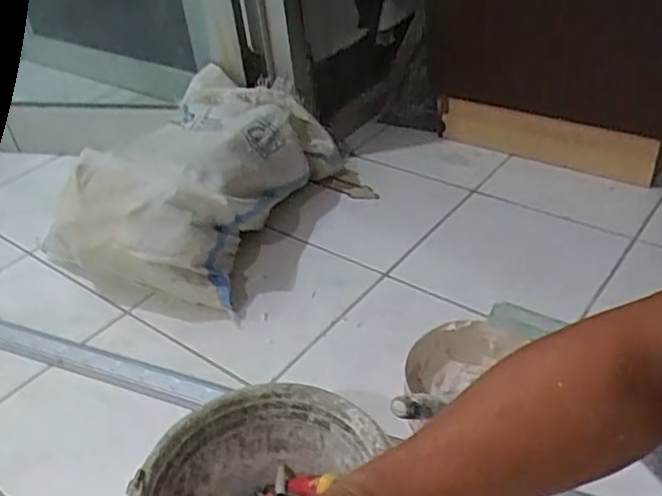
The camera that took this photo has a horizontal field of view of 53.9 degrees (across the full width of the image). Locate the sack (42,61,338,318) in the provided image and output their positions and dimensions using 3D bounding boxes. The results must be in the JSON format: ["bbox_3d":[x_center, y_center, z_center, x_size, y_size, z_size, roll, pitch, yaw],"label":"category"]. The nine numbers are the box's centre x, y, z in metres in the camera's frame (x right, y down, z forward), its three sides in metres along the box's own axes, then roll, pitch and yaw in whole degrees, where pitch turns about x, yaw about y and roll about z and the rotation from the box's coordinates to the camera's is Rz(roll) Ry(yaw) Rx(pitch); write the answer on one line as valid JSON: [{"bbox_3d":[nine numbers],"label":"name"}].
[{"bbox_3d":[-0.214,-0.116,1.123,0.275,0.206,0.449,12,41,24],"label":"sack"}]

